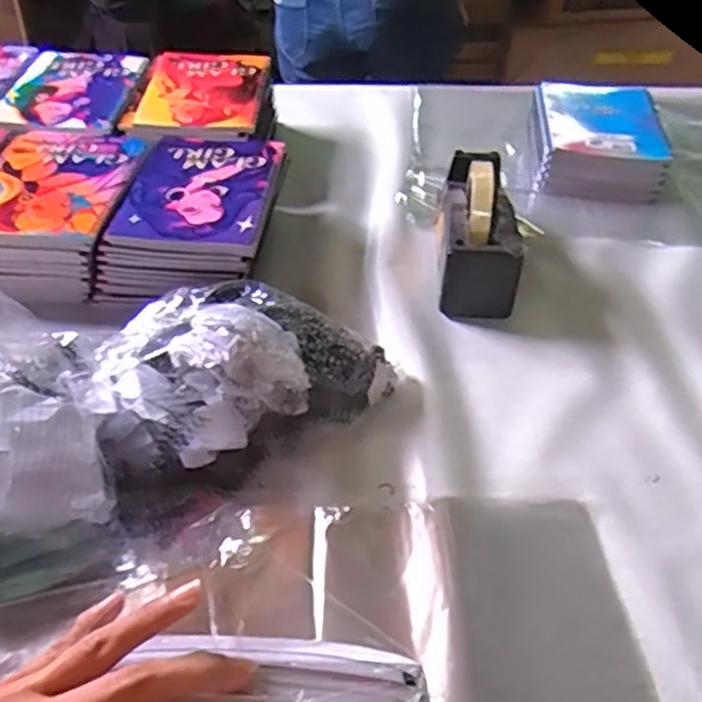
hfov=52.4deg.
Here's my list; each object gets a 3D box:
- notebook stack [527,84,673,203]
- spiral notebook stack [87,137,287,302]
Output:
[{"bbox_3d":[0.327,-0.296,0.976,0.175,0.067,0.202,6,46,5],"label":"notebook stack"},{"bbox_3d":[-0.171,-0.146,0.800,0.171,0.093,0.200,7,46,6],"label":"spiral notebook stack"}]

